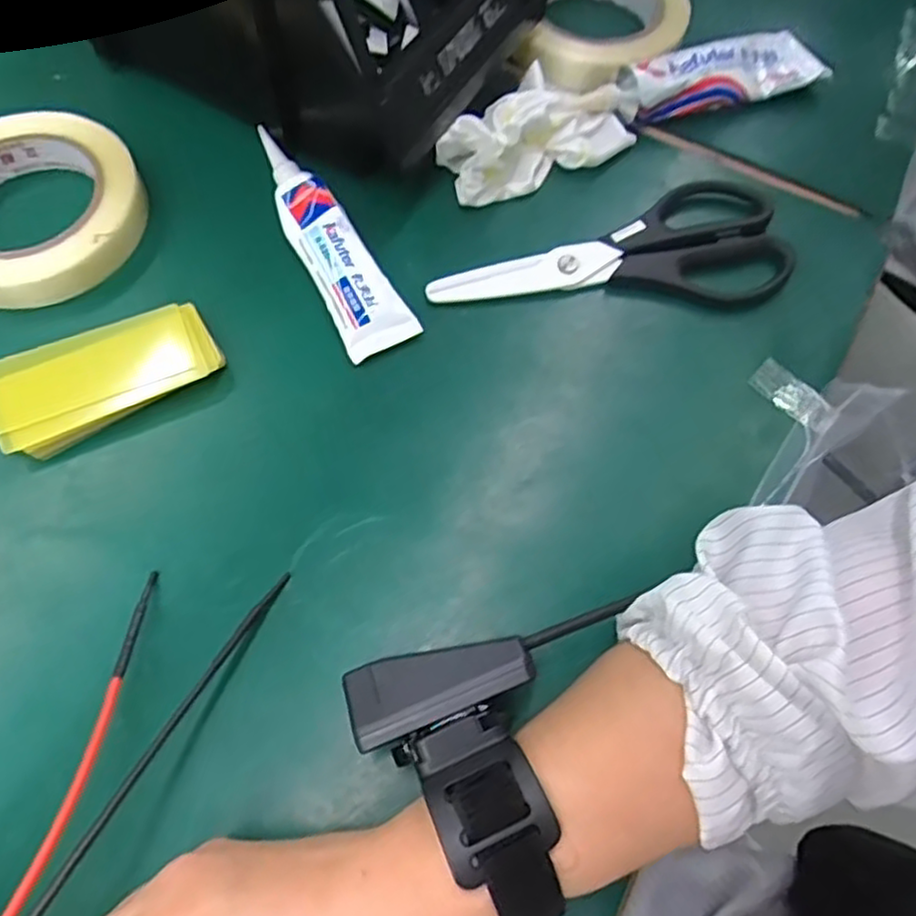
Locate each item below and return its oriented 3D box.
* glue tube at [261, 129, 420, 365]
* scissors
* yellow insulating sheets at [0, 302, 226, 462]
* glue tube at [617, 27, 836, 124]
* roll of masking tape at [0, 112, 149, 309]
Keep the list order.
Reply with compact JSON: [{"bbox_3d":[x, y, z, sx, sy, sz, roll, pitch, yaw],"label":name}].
[{"bbox_3d":[-0.069,-0.117,0.370,0.036,0.020,0.146,-25,70,-13],"label":"glue tube"},{"bbox_3d":[0.079,-0.114,0.373,0.183,0.014,0.079,0,66,-3],"label":"scissors"},{"bbox_3d":[-0.170,-0.039,0.343,0.105,0.016,0.049,-23,69,-12],"label":"yellow insulating sheets"},{"bbox_3d":[0.149,-0.224,0.411,0.122,0.020,0.043,-14,68,-9],"label":"glue tube"},{"bbox_3d":[-0.228,-0.134,0.377,0.113,0.022,0.104,1,66,-2],"label":"roll of masking tape"}]

